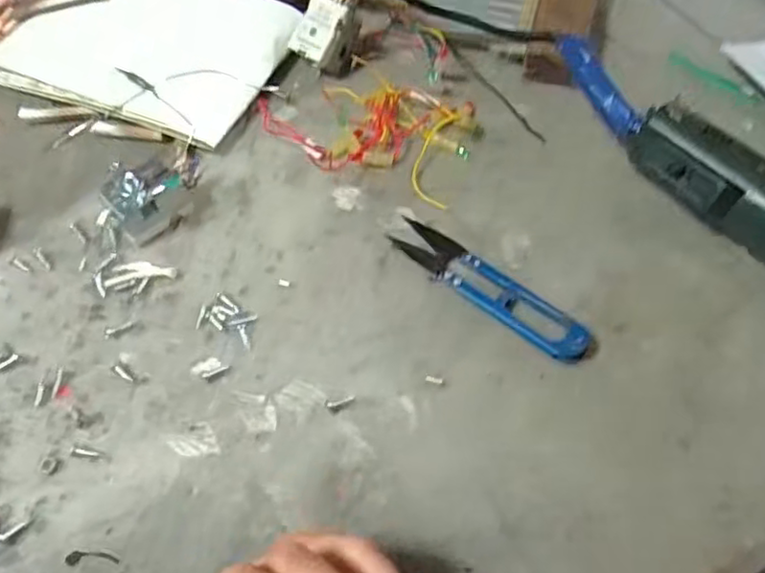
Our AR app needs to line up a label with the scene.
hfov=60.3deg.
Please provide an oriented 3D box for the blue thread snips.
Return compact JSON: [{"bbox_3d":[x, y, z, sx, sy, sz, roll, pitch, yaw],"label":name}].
[{"bbox_3d":[0.053,-0.001,0.331,0.113,0.012,0.027,36,65,20],"label":"blue thread snips"}]

